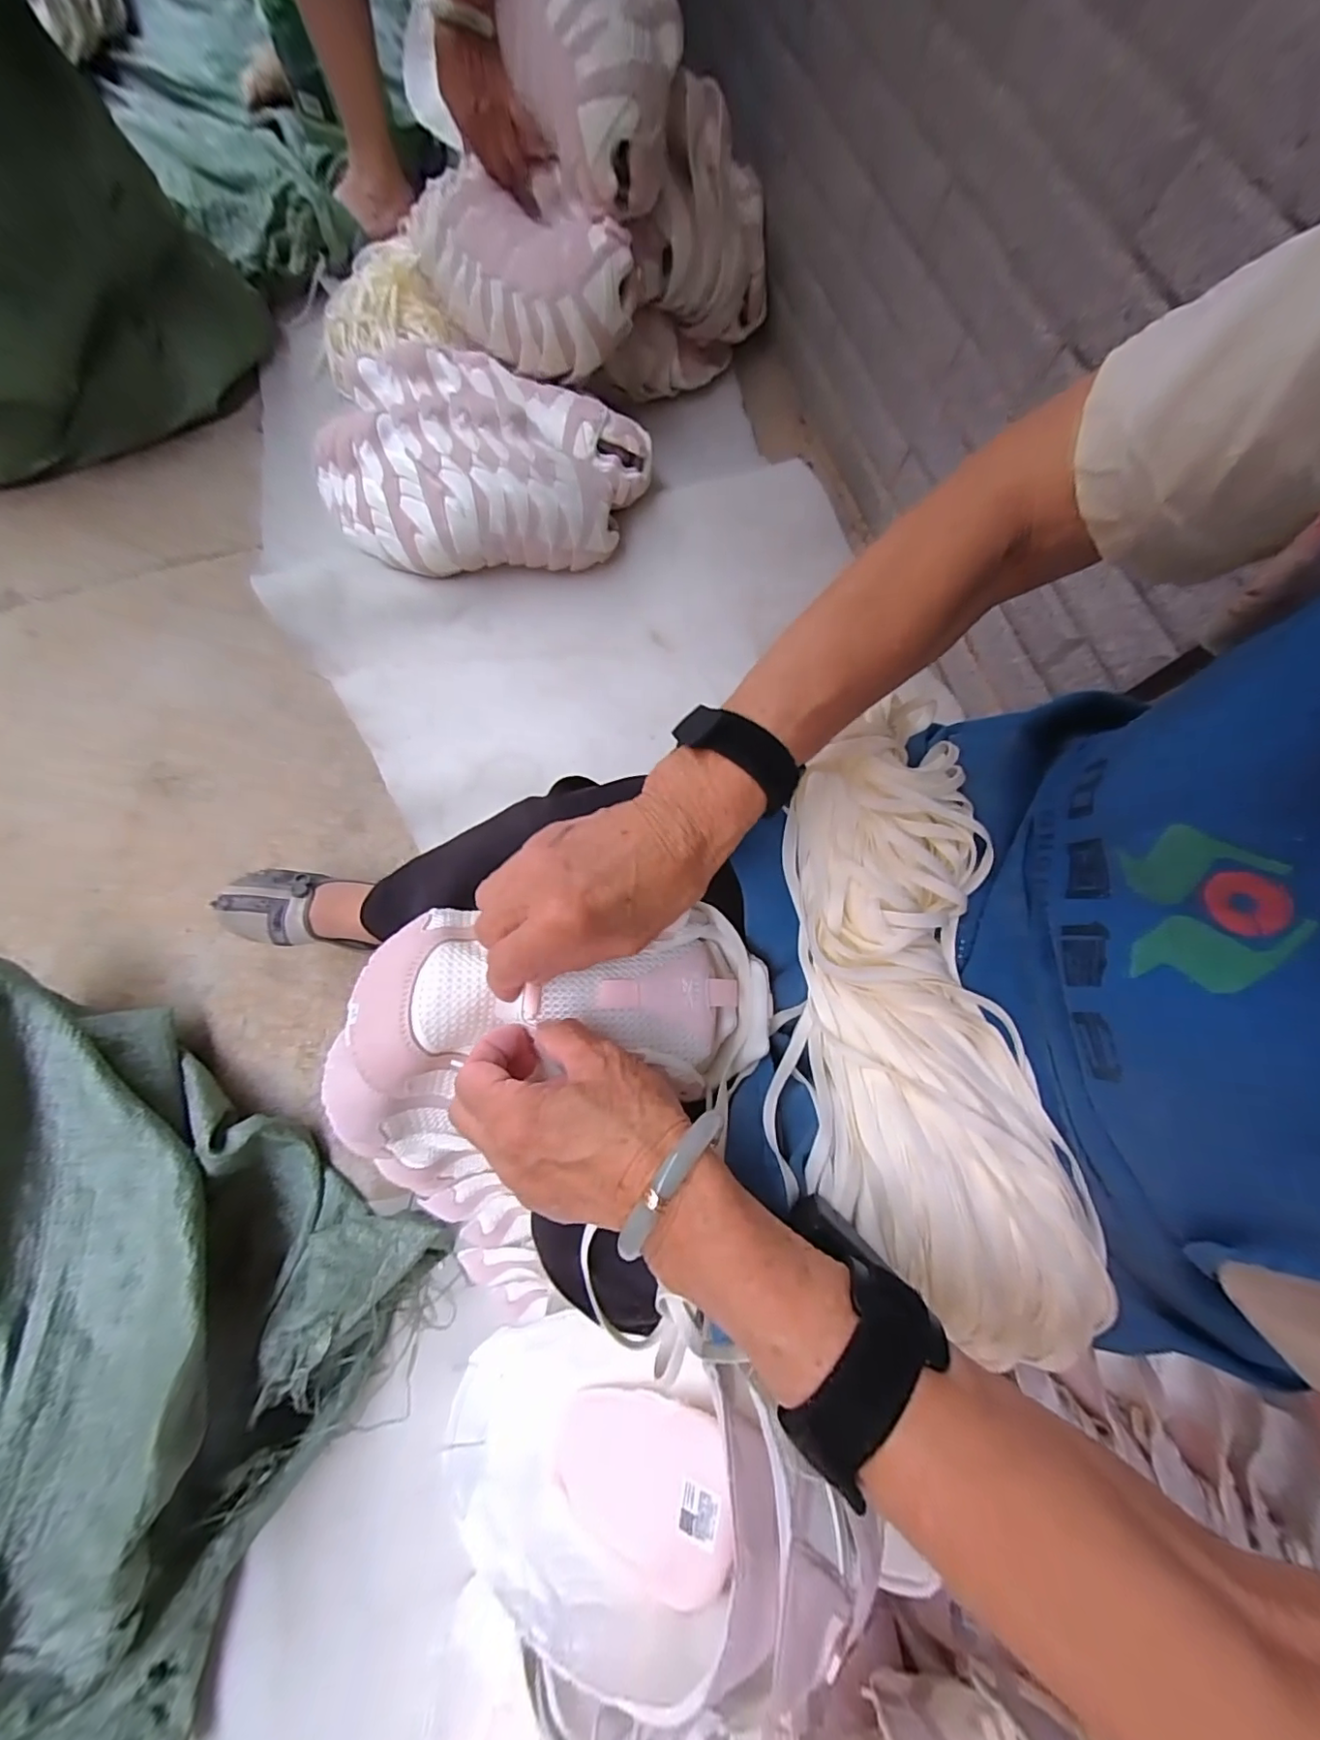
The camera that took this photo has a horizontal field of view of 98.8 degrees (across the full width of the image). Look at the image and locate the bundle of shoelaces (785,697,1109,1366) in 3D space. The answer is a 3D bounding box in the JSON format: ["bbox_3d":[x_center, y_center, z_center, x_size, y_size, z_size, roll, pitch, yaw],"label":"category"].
[{"bbox_3d":[0.138,0.081,0.318,0.129,0.058,0.336,-6,76,-7],"label":"bundle of shoelaces"}]

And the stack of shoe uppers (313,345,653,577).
[{"bbox_3d":[-0.244,-0.549,0.758,0.419,0.129,0.283,12,74,-2],"label":"stack of shoe uppers"}]

